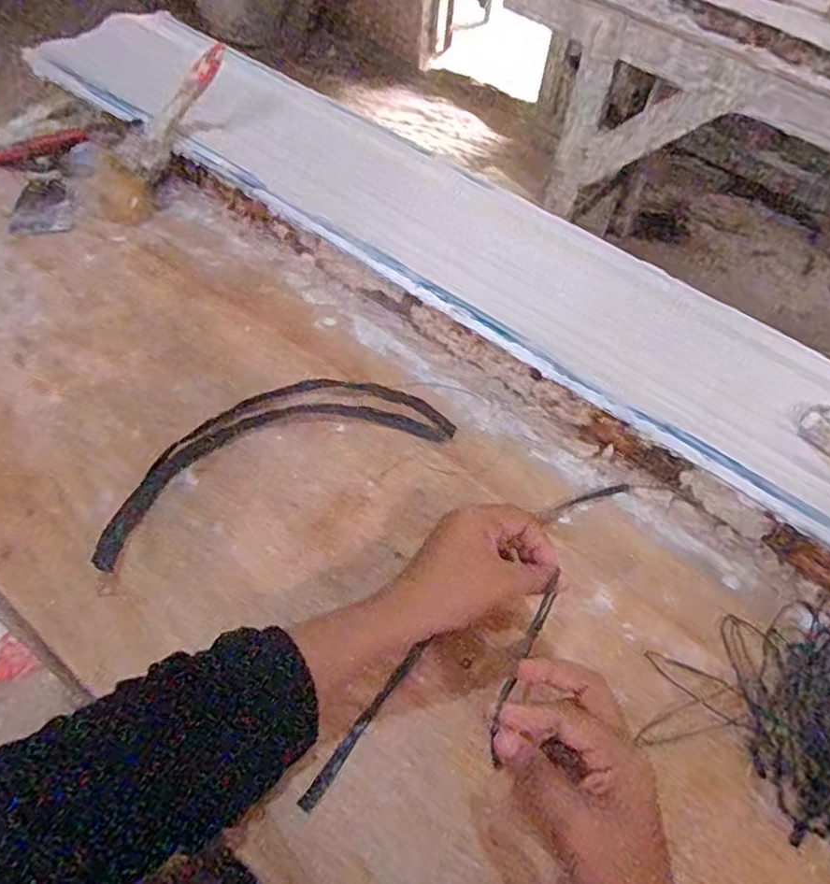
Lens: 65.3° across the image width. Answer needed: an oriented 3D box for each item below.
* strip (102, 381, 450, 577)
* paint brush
[{"bbox_3d":[-0.116,-0.003,0.526,0.287,0.018,0.110,-22,58,-21],"label":"strip"},{"bbox_3d":[-0.272,-0.330,0.688,0.074,0.030,0.205,38,97,21],"label":"paint brush"}]

